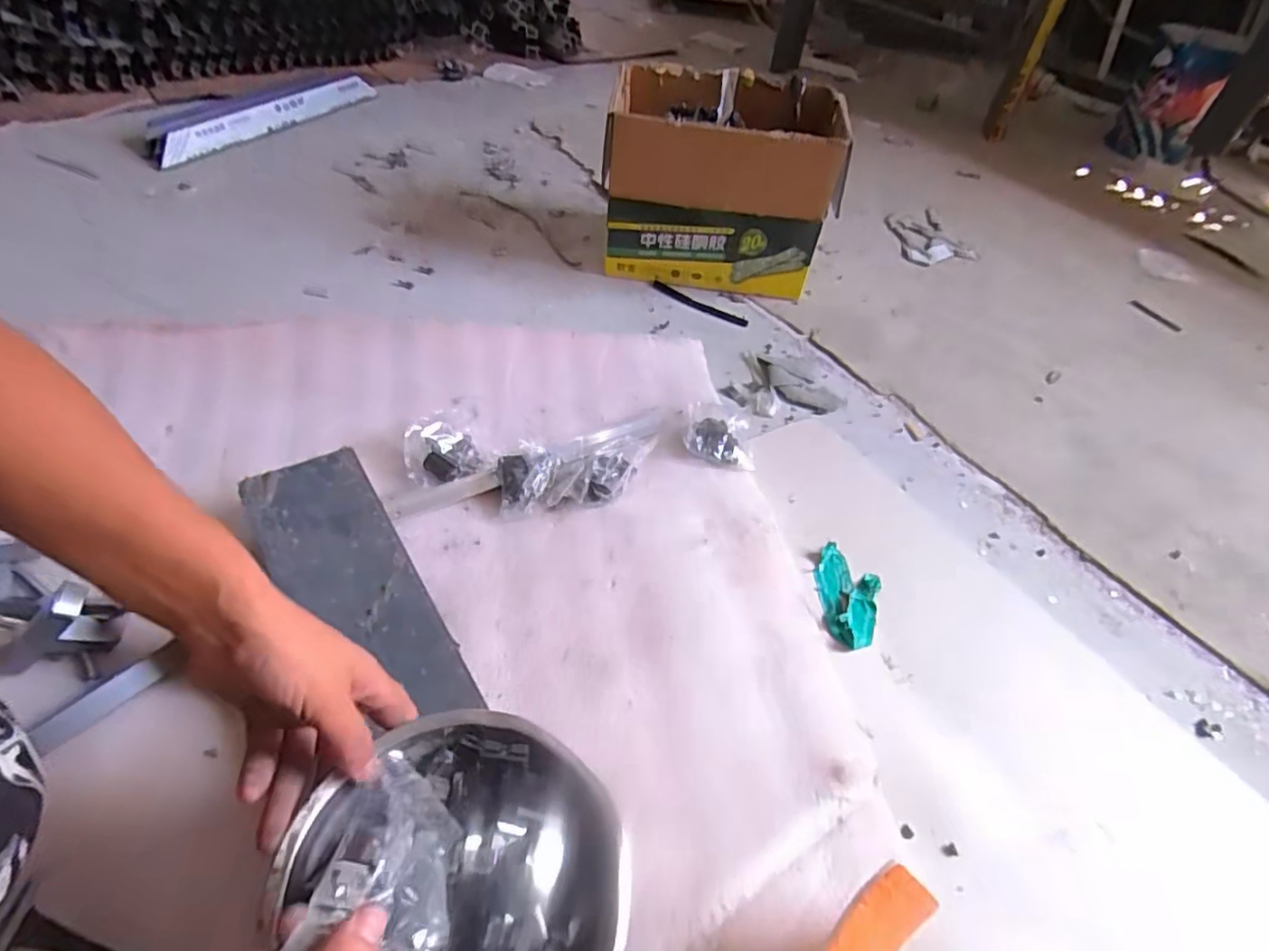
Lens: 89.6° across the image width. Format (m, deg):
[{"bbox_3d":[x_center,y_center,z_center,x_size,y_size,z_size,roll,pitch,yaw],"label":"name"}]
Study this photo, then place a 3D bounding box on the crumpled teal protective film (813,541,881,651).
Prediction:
[{"bbox_3d":[0.207,0.116,0.622,0.063,0.017,0.111,18,48,10],"label":"crumpled teal protective film"}]

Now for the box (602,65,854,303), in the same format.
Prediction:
[{"bbox_3d":[0.128,-0.444,0.982,0.321,0.242,0.249,11,47,3],"label":"box"}]

